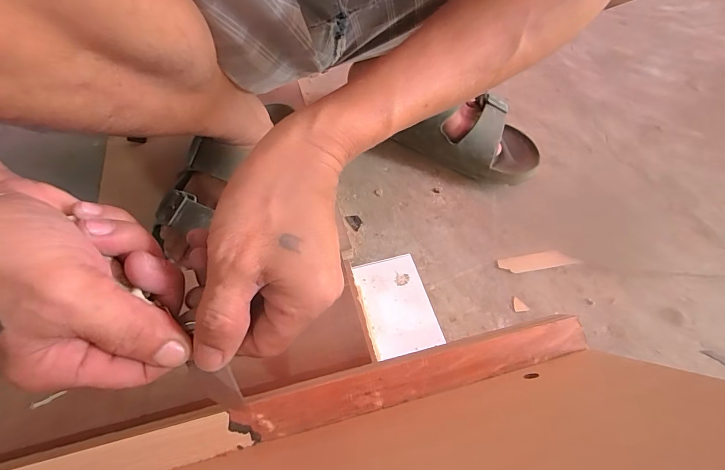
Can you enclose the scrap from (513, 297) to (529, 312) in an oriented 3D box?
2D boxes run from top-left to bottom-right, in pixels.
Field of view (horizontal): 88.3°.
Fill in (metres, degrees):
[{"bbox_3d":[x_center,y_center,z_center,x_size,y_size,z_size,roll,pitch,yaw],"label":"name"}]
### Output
[{"bbox_3d":[0.163,0.074,0.391,0.011,0.005,0.018,-25,58,-18],"label":"scrap"}]

